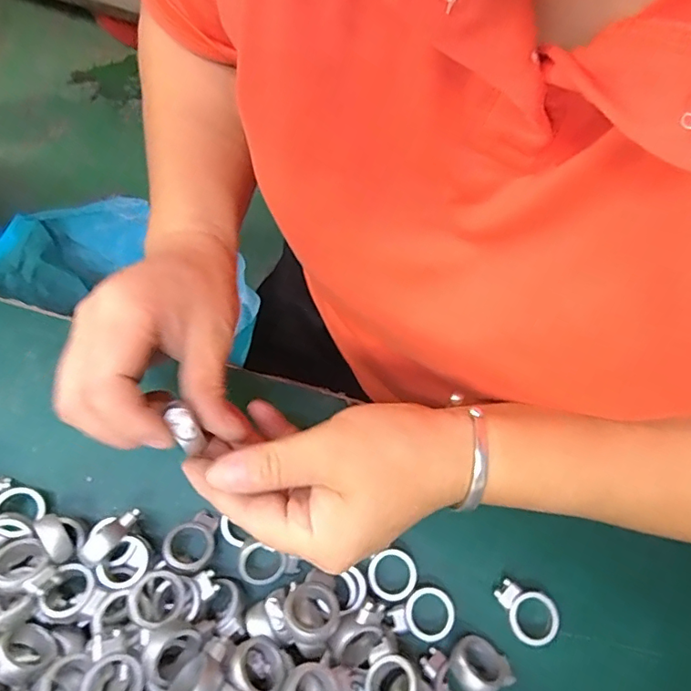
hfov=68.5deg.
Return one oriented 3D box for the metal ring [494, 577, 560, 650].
[{"bbox_3d":[0.097,0.142,0.272,0.034,0.010,0.026,43,72,14],"label":"metal ring"}]

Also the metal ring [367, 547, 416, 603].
[{"bbox_3d":[0.025,0.124,0.277,0.026,0.007,0.025,1,68,-2],"label":"metal ring"}]

